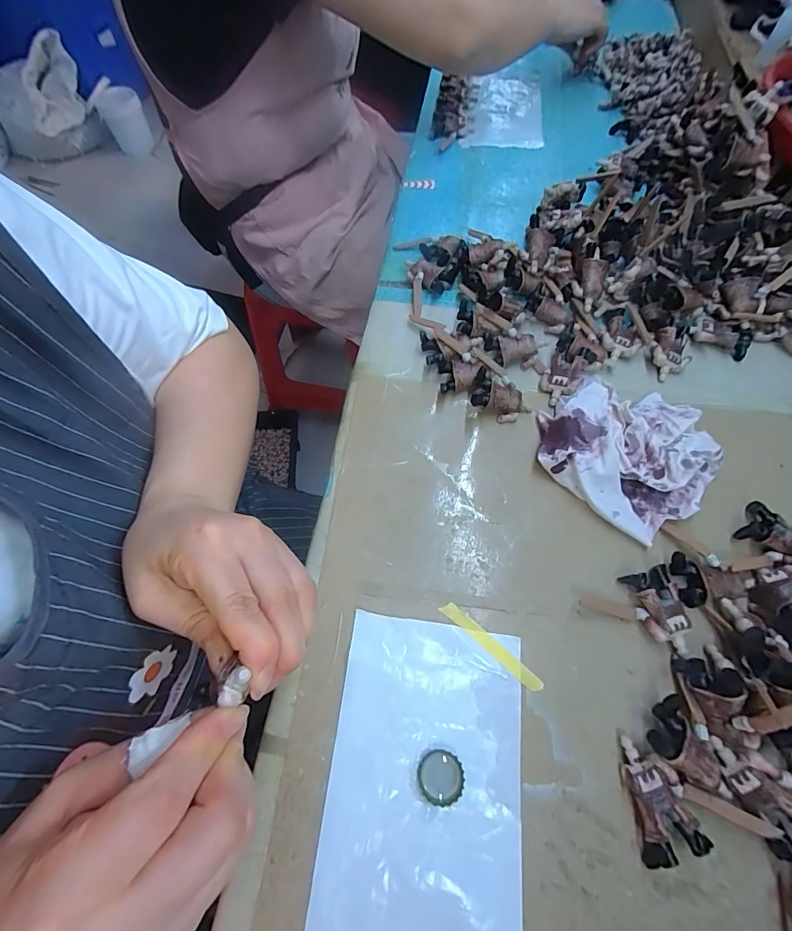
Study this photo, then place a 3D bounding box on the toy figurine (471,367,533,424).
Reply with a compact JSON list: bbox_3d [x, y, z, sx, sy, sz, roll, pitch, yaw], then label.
[{"bbox_3d":[0.096,-0.061,0.365,0.054,0.028,0.033,11,67,9],"label":"toy figurine"}]

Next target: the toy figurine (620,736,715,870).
[{"bbox_3d":[0.159,0.201,0.243,0.033,0.018,0.060,-6,64,-3],"label":"toy figurine"}]

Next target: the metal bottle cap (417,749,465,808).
[{"bbox_3d":[0.028,0.197,0.254,0.028,0.006,0.027,0,64,0],"label":"metal bottle cap"}]

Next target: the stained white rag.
[{"bbox_3d":[0.198,-0.021,0.336,0.132,0.032,0.131,-41,71,-18],"label":"stained white rag"}]

